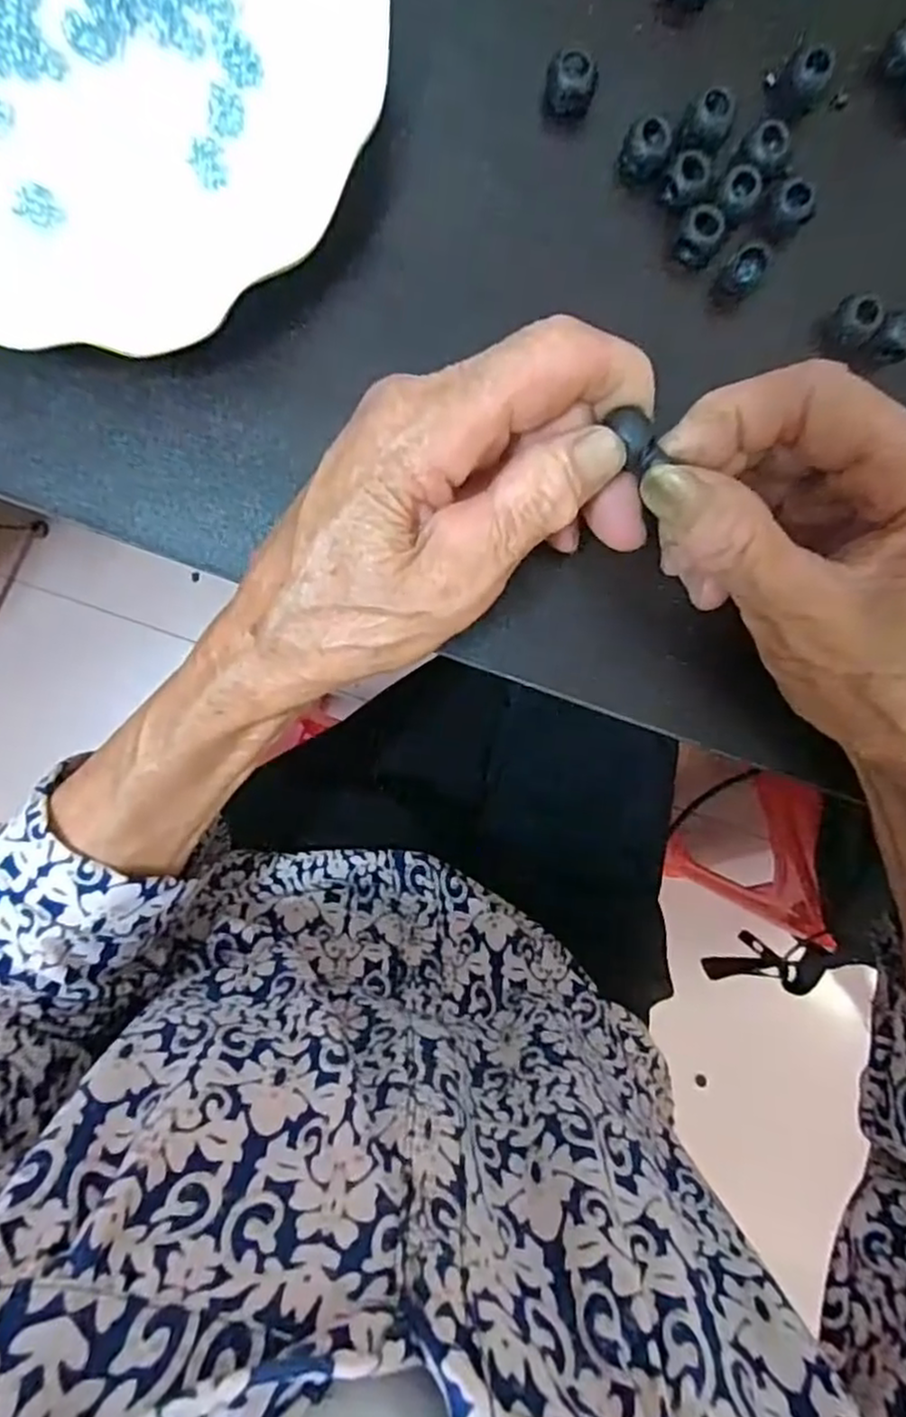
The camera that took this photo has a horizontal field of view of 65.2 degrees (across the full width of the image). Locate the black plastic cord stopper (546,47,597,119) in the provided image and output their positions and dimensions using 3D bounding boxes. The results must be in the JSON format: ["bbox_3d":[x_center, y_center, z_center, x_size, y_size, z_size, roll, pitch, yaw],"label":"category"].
[{"bbox_3d":[0.038,-0.200,0.226,0.016,0.009,0.013,4,95,-2],"label":"black plastic cord stopper"}]

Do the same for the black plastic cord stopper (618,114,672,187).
[{"bbox_3d":[0.062,-0.181,0.230,0.015,0.014,0.014,0,95,-1],"label":"black plastic cord stopper"}]

